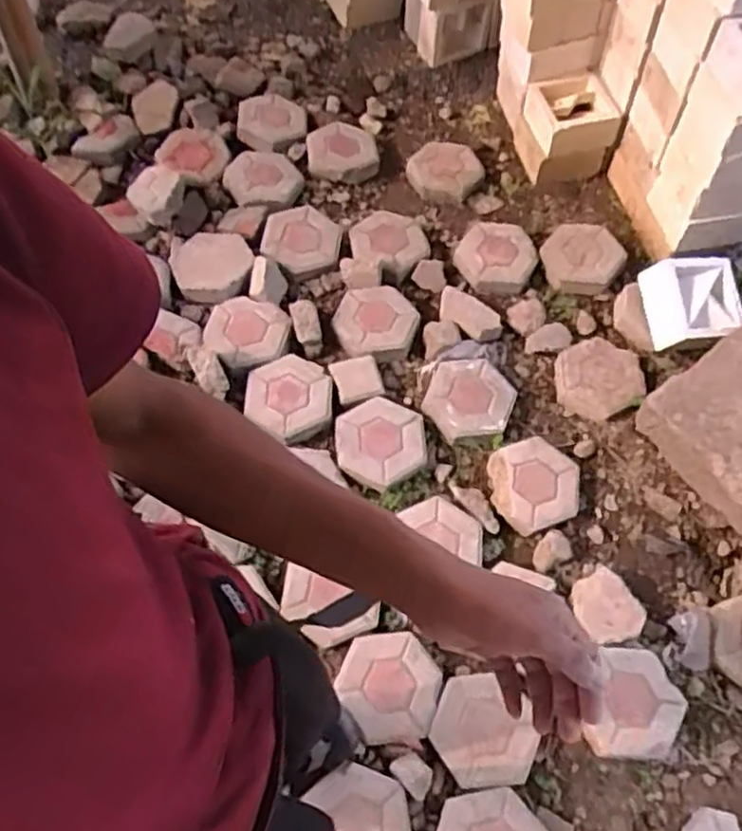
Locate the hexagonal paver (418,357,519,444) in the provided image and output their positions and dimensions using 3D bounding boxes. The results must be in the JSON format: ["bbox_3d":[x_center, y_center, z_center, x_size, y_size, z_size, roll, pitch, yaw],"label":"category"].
[{"bbox_3d":[0.234,-0.045,1.729,0.223,0.064,0.200,-6,63,-7],"label":"hexagonal paver"}]

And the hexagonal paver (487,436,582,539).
[{"bbox_3d":[0.370,0.153,1.630,0.204,0.053,0.203,-15,64,-11],"label":"hexagonal paver"}]

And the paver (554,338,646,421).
[{"bbox_3d":[0.558,-0.093,1.779,0.210,0.045,0.220,1,62,-3],"label":"paver"}]

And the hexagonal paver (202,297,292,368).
[{"bbox_3d":[-0.308,-0.201,1.791,0.208,0.052,0.193,8,62,1],"label":"hexagonal paver"}]

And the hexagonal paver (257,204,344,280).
[{"bbox_3d":[-0.186,-0.462,1.937,0.211,0.065,0.217,5,62,-1],"label":"hexagonal paver"}]

